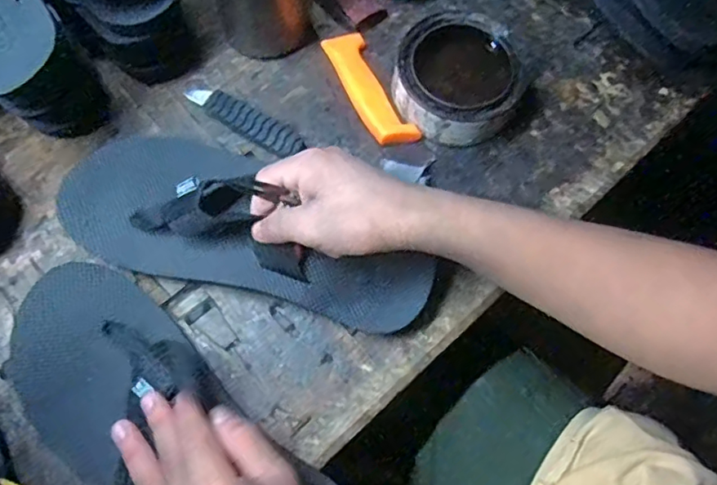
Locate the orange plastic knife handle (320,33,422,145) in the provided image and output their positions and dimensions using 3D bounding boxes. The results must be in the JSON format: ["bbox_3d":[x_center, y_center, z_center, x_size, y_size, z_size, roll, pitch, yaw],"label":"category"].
[{"bbox_3d":[0.009,-0.132,0.484,0.036,0.017,0.118,-23,73,-12],"label":"orange plastic knife handle"}]

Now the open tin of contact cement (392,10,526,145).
[{"bbox_3d":[0.084,-0.137,0.474,0.103,0.047,0.103,1,70,-3],"label":"open tin of contact cement"}]

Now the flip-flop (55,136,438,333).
[{"bbox_3d":[-0.089,-0.014,0.424,0.298,0.056,0.114,21,72,5],"label":"flip-flop"}]

